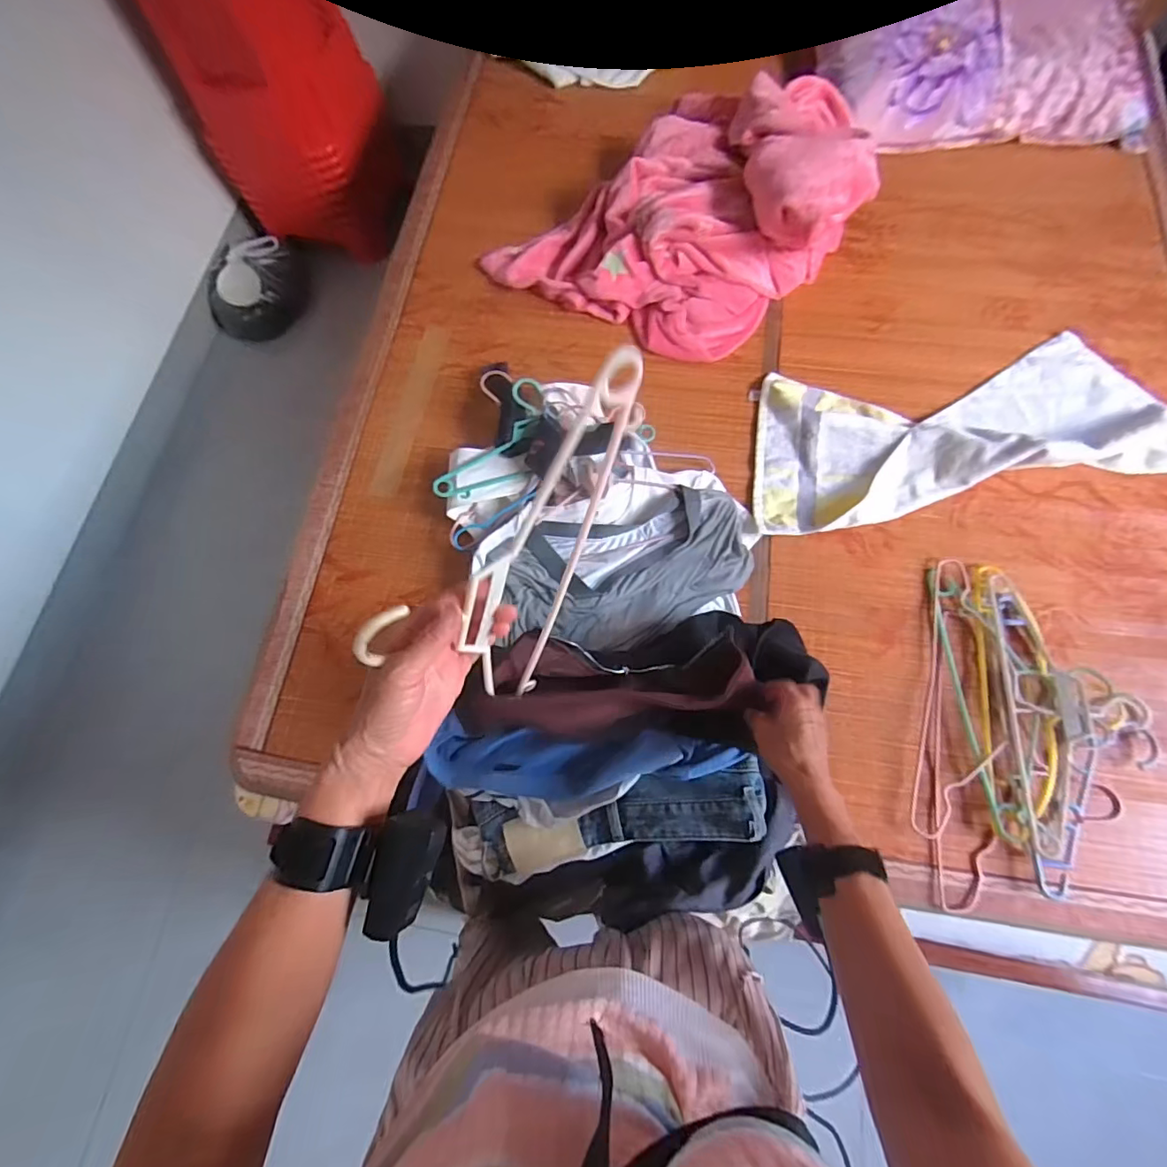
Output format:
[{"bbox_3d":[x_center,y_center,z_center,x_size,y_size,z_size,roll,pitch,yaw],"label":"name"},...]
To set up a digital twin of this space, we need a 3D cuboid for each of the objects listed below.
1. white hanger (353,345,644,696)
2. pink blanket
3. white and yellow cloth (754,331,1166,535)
[{"bbox_3d":[-0.069,0.006,0.354,0.164,0.323,0.010,-20,56,-36],"label":"white hanger"},{"bbox_3d":[0.224,-0.705,0.936,0.678,0.200,0.451,-43,76,-12],"label":"pink blanket"},{"bbox_3d":[0.614,-0.252,0.848,0.689,0.063,0.281,-7,71,-1],"label":"white and yellow cloth"}]

